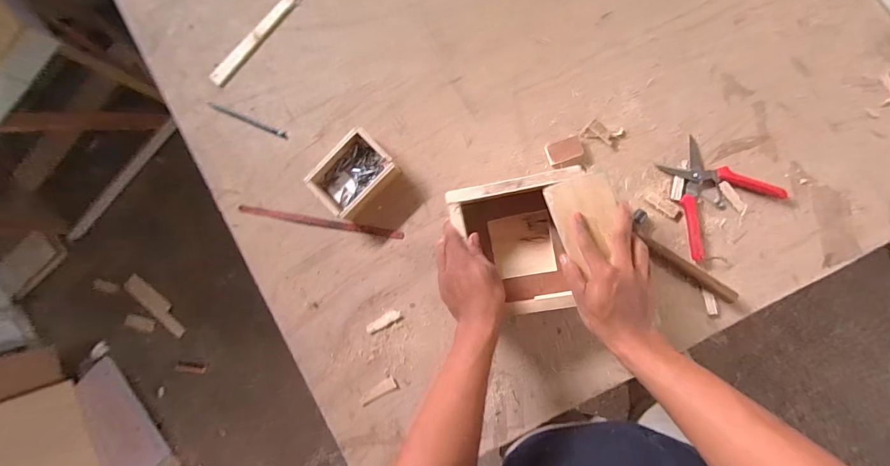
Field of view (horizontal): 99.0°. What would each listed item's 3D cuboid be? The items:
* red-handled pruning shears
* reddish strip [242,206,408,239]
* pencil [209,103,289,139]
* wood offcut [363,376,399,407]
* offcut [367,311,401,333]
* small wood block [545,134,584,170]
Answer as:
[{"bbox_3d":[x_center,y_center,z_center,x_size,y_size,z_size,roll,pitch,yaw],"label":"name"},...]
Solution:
[{"bbox_3d":[0.396,-0.063,0.575,0.156,0.014,0.143,-40,83,5],"label":"red-handled pruning shears"},{"bbox_3d":[-0.220,-0.020,0.662,0.299,0.013,0.014,10,89,8],"label":"reddish strip"},{"bbox_3d":[-0.357,-0.203,0.687,0.162,0.005,0.012,22,91,8],"label":"pencil"},{"bbox_3d":[-0.111,0.266,0.635,0.067,0.004,0.022,-33,84,5],"label":"wood offcut"},{"bbox_3d":[-0.104,0.148,0.640,0.063,0.004,0.018,-30,84,6],"label":"offcut"},{"bbox_3d":[0.193,-0.127,0.609,0.056,0.011,0.045,-17,86,7],"label":"small wood block"}]

